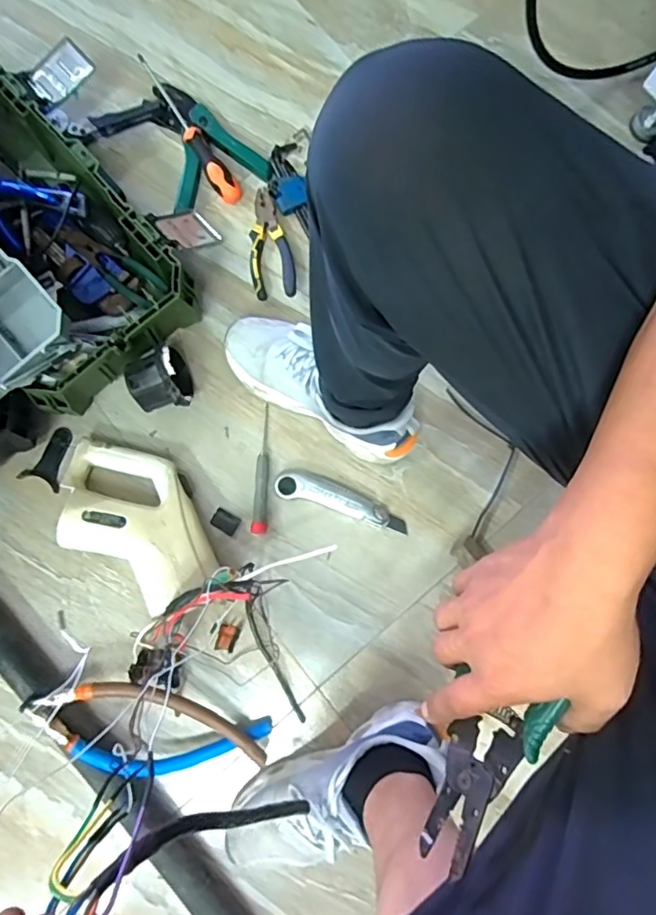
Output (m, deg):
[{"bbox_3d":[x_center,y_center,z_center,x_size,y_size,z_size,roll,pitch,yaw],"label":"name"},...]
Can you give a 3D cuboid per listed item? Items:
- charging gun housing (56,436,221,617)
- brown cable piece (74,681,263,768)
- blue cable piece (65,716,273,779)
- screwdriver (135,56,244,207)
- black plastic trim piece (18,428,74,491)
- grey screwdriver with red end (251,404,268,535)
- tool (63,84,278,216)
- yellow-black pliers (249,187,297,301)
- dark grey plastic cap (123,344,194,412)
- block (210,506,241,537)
[{"bbox_3d":[-0.228,0.069,0.672,0.237,0.080,0.145,34,81,2],"label":"charging gun housing"},{"bbox_3d":[-0.174,0.296,0.649,0.226,0.032,0.042,22,80,1],"label":"brown cable piece"},{"bbox_3d":[-0.174,0.334,0.637,0.221,0.020,0.049,1,79,-16],"label":"blue cable piece"},{"bbox_3d":[-0.191,-0.457,0.774,0.035,0.036,0.226,-33,88,-6],"label":"screwdriver"},{"bbox_3d":[-0.353,-0.001,0.722,0.051,0.018,0.078,21,80,0],"label":"black plastic trim piece"},{"bbox_3d":[-0.086,0.013,0.717,0.019,0.018,0.166,0,81,-3],"label":"grey screwdriver with red end"},{"bbox_3d":[-0.217,-0.438,0.792,0.244,0.031,0.152,38,81,3],"label":"tool"},{"bbox_3d":[-0.083,-0.295,0.766,0.056,0.032,0.168,-10,81,-5],"label":"yellow-black pliers"},{"bbox_3d":[-0.211,-0.095,0.707,0.069,0.078,0.079,-18,82,-6],"label":"dark grey plastic cap"},{"bbox_3d":[-0.131,0.082,0.715,0.034,0.012,0.025,31,80,2],"label":"block"}]

